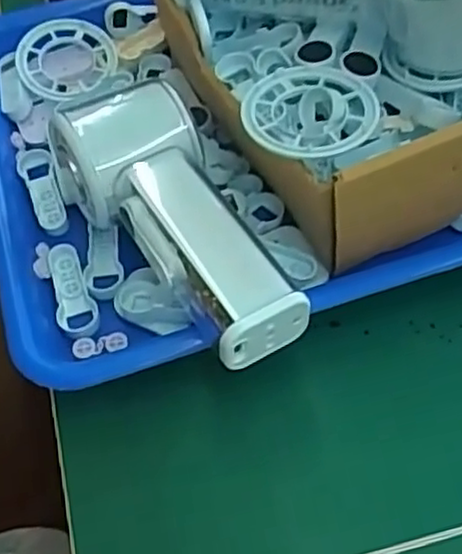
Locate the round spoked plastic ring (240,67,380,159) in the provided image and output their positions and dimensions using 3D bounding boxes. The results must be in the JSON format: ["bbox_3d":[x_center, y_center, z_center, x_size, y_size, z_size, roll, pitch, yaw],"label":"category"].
[{"bbox_3d":[0.034,-0.069,0.307,0.056,0.012,0.052,-1,57,1],"label":"round spoked plastic ring"}]

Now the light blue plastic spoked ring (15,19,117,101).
[{"bbox_3d":[-0.097,-0.127,0.423,0.058,0.010,0.052,-14,78,-9],"label":"light blue plastic spoked ring"}]

